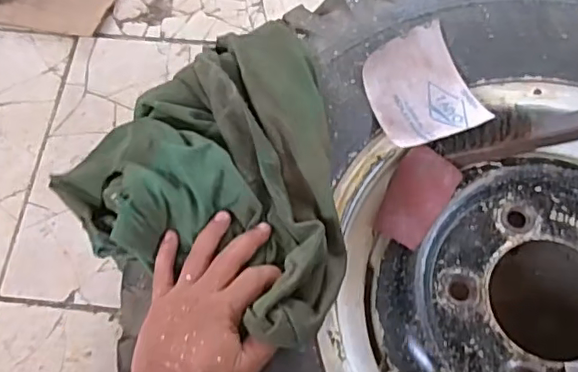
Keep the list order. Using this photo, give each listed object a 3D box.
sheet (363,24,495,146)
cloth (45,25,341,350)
[{"bbox_3d":[0.131,-0.095,0.574,0.098,0.019,0.110,-27,85,-7],"label":"sheet"},{"bbox_3d":[-0.043,-0.037,0.529,0.268,0.061,0.280,26,69,12],"label":"cloth"}]

